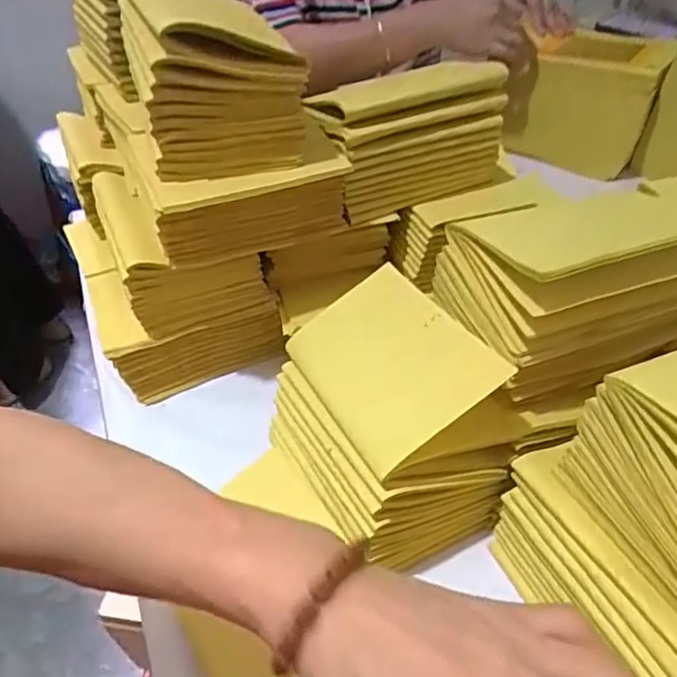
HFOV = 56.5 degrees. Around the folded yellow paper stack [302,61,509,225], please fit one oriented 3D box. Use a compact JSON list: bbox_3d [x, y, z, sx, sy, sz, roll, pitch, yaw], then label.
[{"bbox_3d":[0.065,-0.181,0.570,0.164,0.111,0.058,-20,46,-19],"label":"folded yellow paper stack"}]

